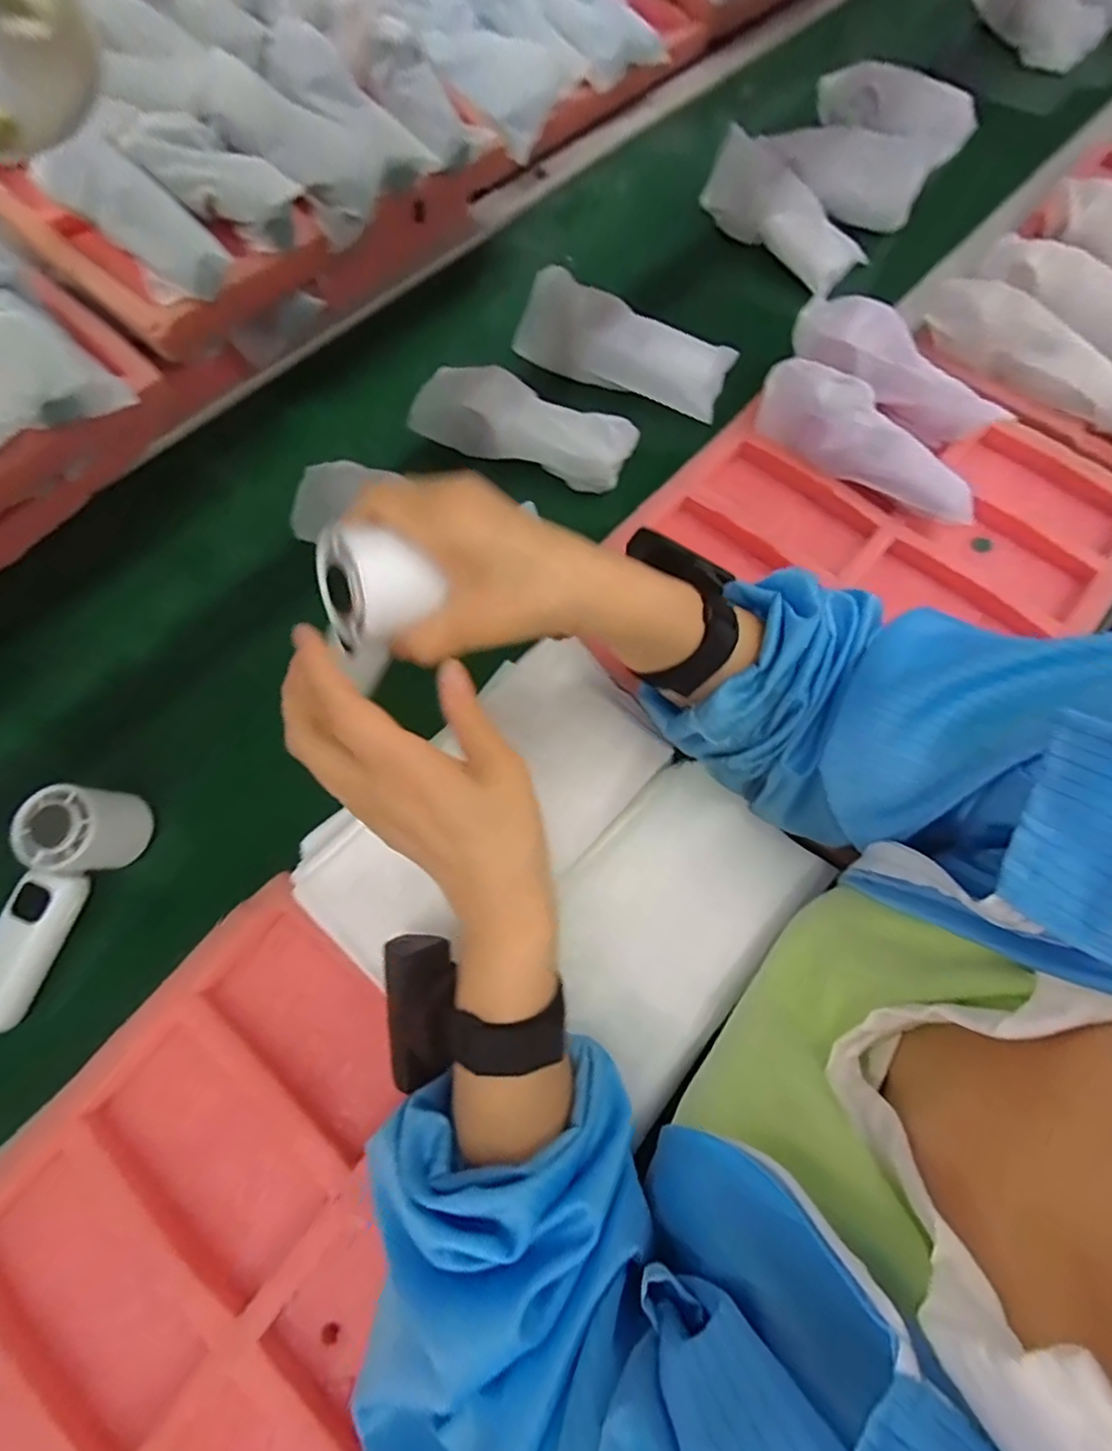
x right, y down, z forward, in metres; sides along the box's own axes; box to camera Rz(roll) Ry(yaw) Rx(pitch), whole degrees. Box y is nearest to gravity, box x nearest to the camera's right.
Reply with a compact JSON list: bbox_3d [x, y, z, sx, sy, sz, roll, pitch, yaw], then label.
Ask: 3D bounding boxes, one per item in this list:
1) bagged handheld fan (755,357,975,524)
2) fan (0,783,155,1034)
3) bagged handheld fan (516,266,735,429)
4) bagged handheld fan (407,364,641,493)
[{"bbox_3d":[0.266,-0.241,0.506,0.199,0.050,0.065,34,73,11],"label":"bagged handheld fan"},{"bbox_3d":[-0.341,0.113,0.390,0.050,0.051,0.153,22,71,8],"label":"fan"},{"bbox_3d":[0.064,-0.366,0.564,0.205,0.066,0.080,19,71,7],"label":"bagged handheld fan"},{"bbox_3d":[-0.024,-0.270,0.532,0.211,0.062,0.060,18,71,6],"label":"bagged handheld fan"}]

